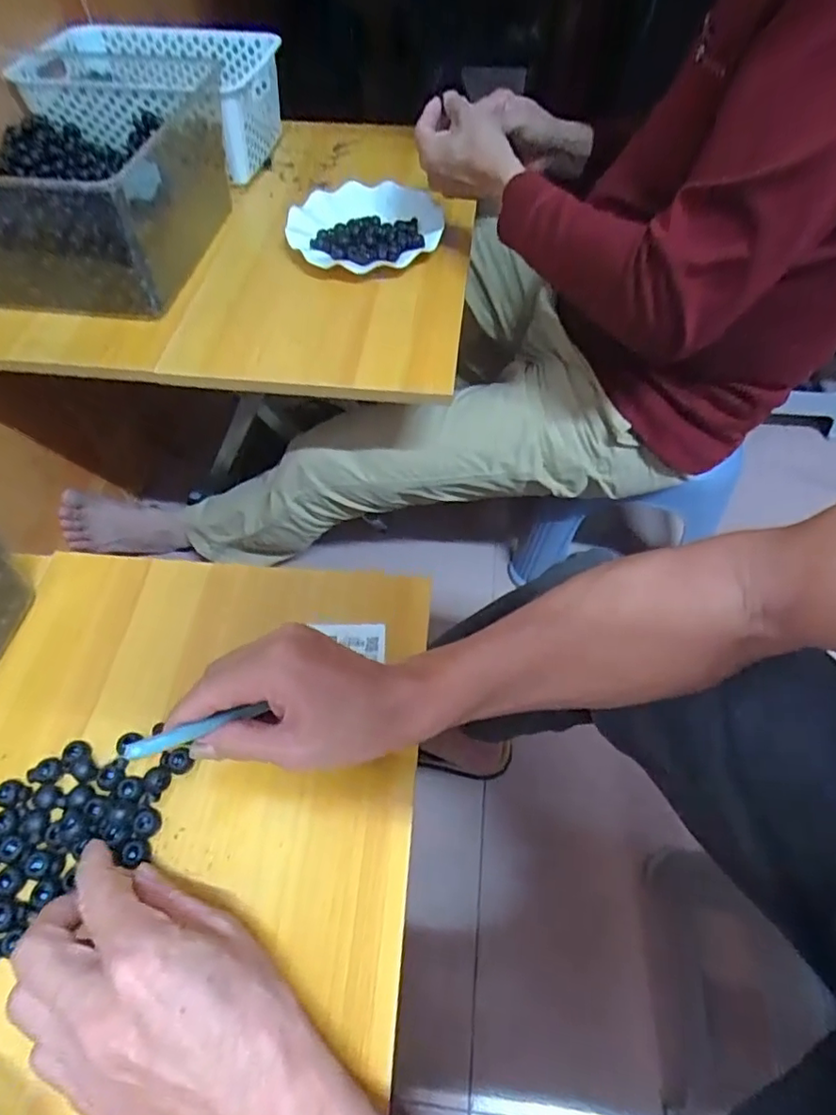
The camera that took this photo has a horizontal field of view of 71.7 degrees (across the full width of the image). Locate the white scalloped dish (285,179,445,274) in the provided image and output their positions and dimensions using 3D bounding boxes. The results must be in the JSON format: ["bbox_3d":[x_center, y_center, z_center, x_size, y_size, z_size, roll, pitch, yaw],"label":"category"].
[{"bbox_3d":[-0.060,-0.376,0.658,0.174,0.041,0.146,1,57,-1],"label":"white scalloped dish"}]

